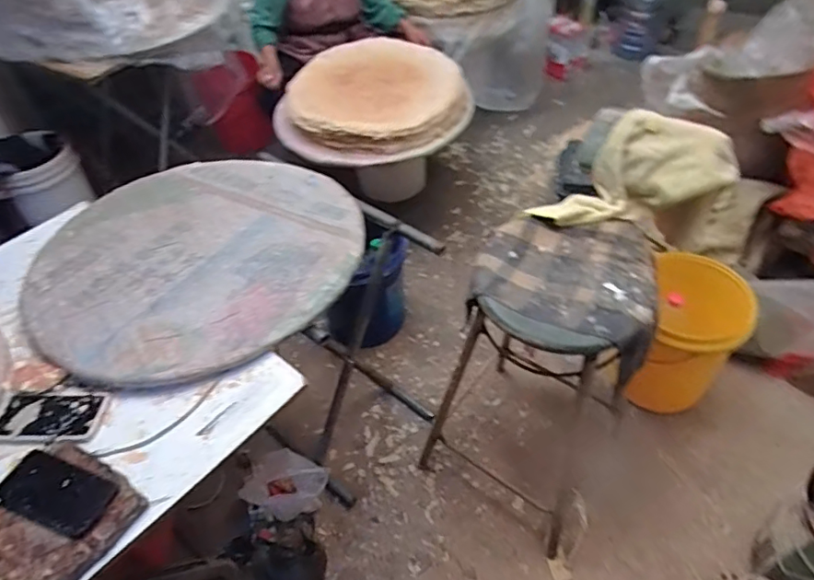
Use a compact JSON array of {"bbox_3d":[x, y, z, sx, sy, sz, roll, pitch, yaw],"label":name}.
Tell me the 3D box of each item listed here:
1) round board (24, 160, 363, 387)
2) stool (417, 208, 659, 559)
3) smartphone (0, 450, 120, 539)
[{"bbox_3d":[-0.416,-0.092,1.086,0.620,0.036,0.648,-4,44,4],"label":"round board"},{"bbox_3d":[0.305,0.199,1.234,0.383,0.680,0.382,28,54,32],"label":"stool"},{"bbox_3d":[-0.483,0.278,0.733,0.172,0.012,0.076,13,47,21],"label":"smartphone"}]

